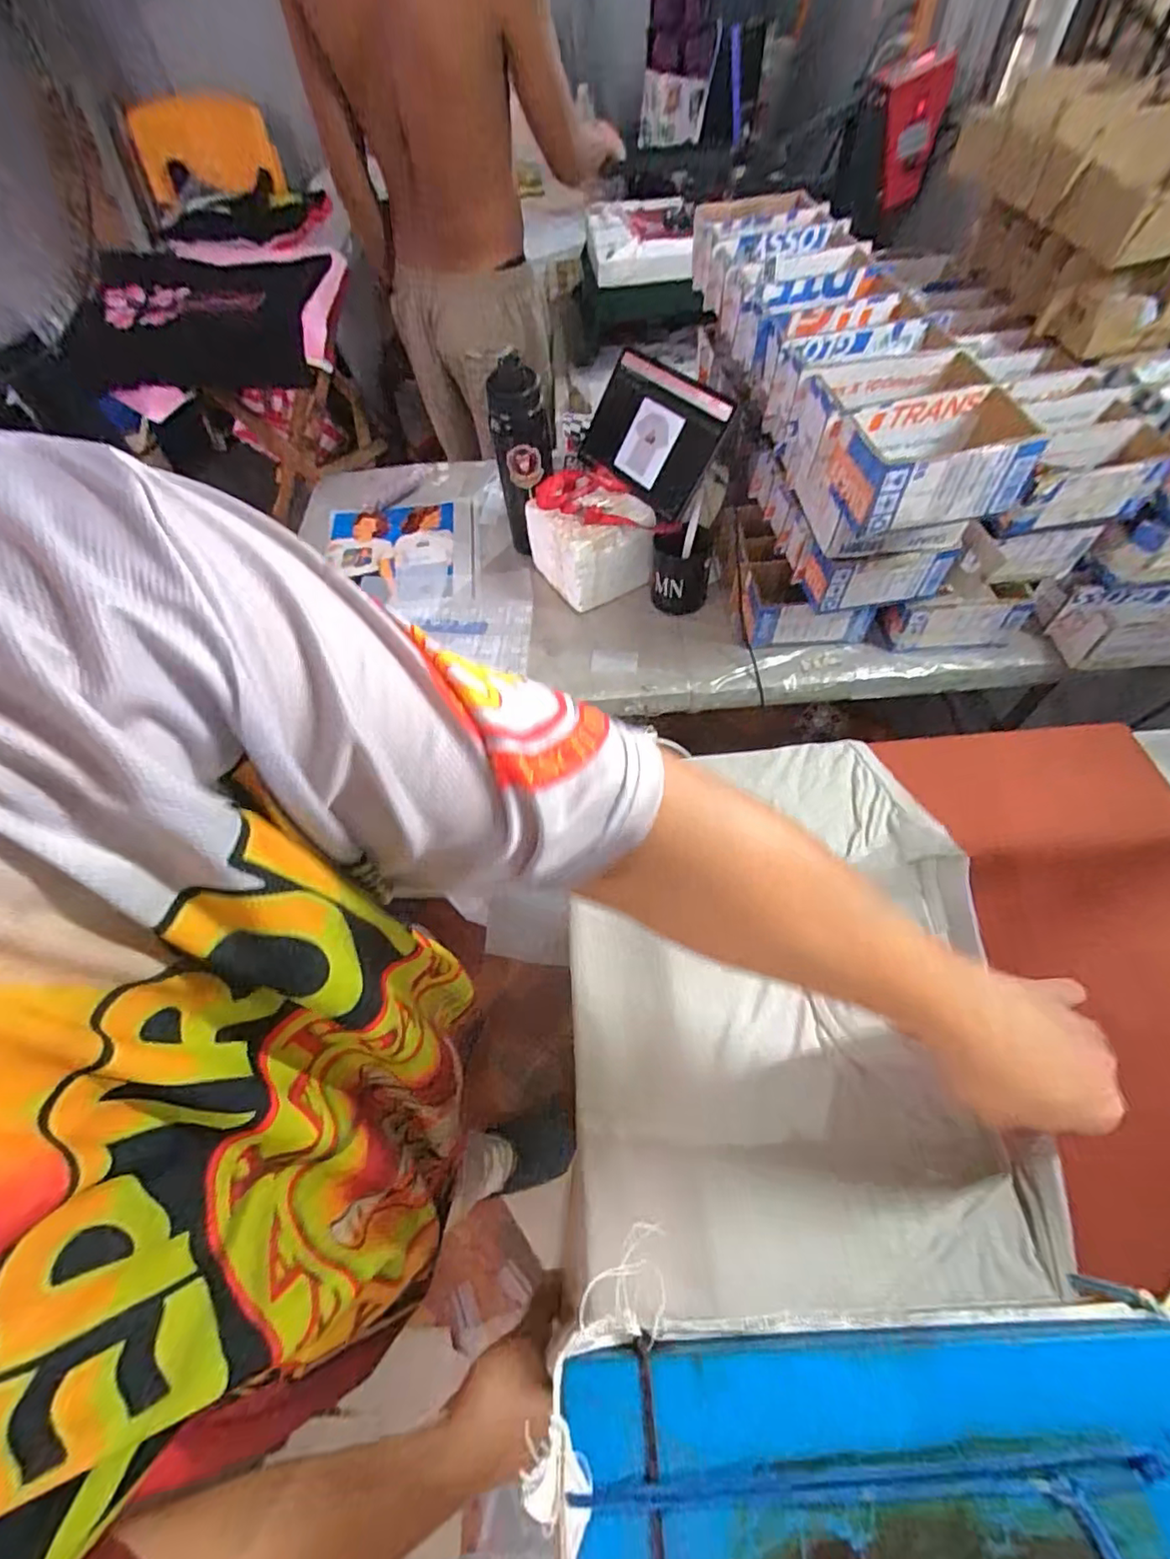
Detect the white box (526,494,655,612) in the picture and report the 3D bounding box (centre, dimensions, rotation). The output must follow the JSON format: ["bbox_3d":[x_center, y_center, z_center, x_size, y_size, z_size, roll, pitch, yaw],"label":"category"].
[{"bbox_3d":[0.013,-0.336,0.855,0.144,0.116,0.148,-27,62,-12],"label":"white box"}]

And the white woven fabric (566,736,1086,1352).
[{"bbox_3d":[0.139,0.144,0.447,0.292,0.039,0.406,-2,60,3],"label":"white woven fabric"}]

